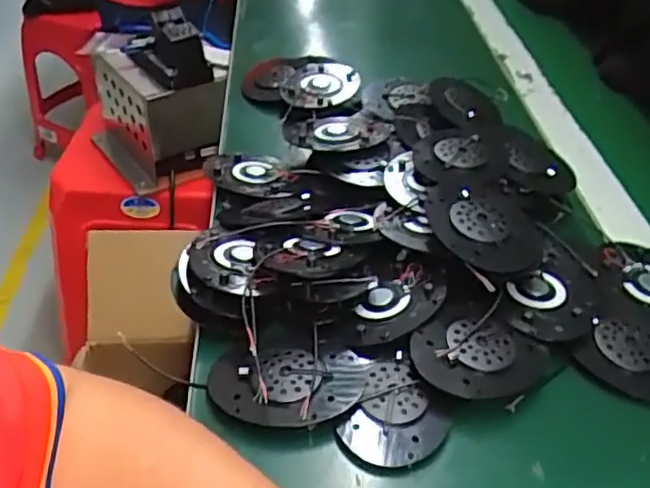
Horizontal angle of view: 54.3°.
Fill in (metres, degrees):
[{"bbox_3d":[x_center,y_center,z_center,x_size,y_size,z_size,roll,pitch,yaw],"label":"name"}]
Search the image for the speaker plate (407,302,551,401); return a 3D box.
[{"bbox_3d":[0.089,0.063,0.369,0.067,0.009,0.067,2,40,-2],"label":"speaker plate"}]

